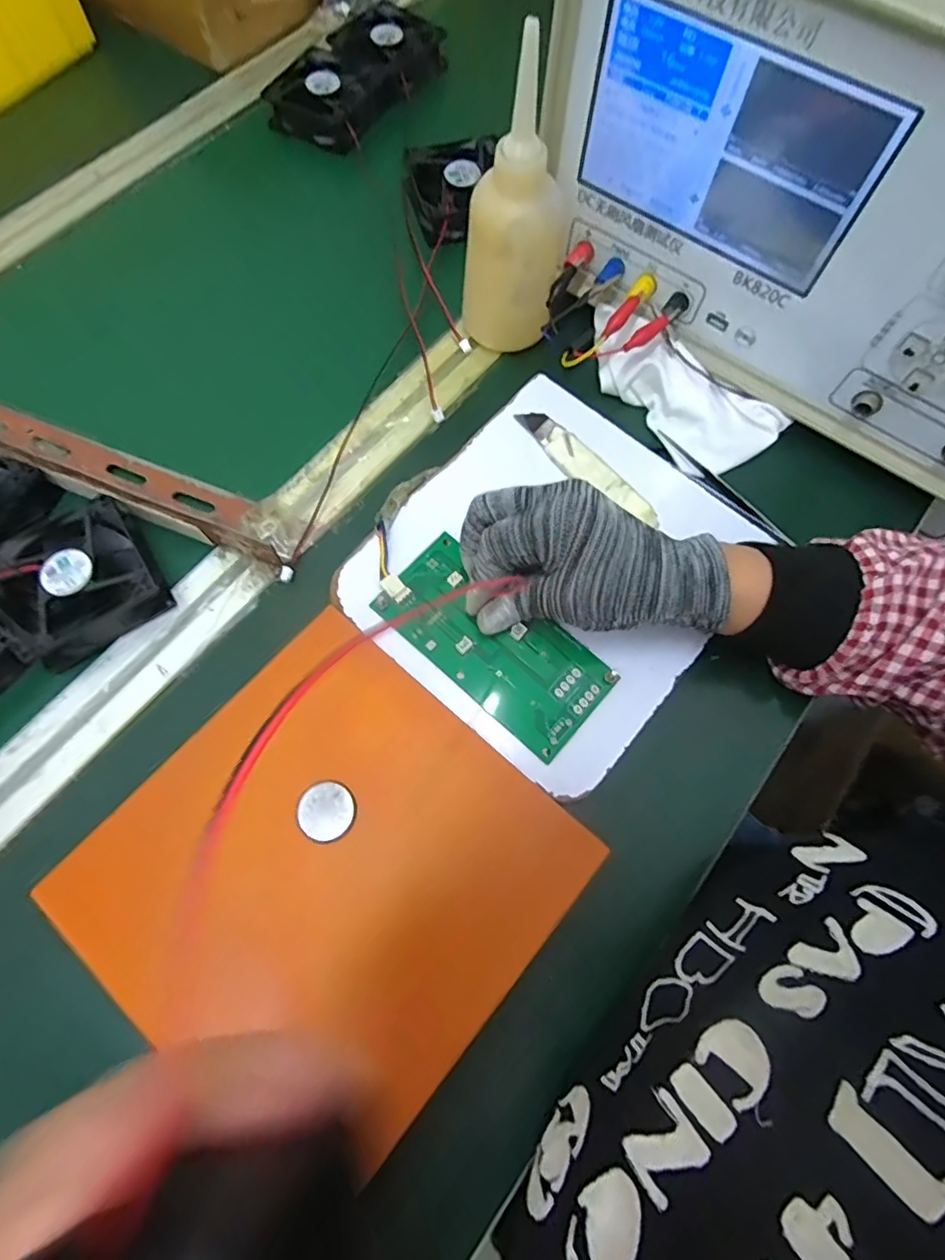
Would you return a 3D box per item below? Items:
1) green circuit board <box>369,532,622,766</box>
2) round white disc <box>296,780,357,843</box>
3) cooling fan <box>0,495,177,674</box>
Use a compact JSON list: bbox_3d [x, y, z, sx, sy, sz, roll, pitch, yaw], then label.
[{"bbox_3d":[0.011,0.007,0.321,0.134,0.006,0.065,38,75,9],"label":"green circuit board"},{"bbox_3d":[-0.074,0.092,0.288,0.028,0.006,0.029,1,72,-2],"label":"round white disc"},{"bbox_3d":[-0.239,-0.028,0.337,0.090,0.027,0.086,-36,77,-13],"label":"cooling fan"}]

